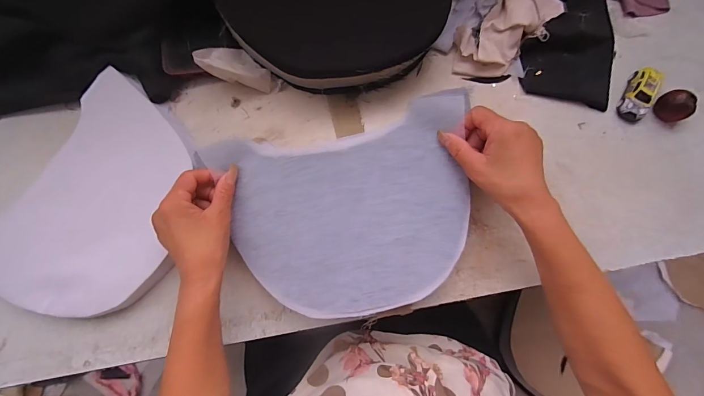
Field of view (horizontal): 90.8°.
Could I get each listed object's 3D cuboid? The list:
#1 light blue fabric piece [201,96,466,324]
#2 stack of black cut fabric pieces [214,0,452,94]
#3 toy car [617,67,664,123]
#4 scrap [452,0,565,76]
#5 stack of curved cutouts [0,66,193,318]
[{"bbox_3d":[0.003,0.014,0.359,0.257,0.015,0.198,-14,81,-1],"label":"light blue fabric piece"},{"bbox_3d":[-0.007,-0.227,0.414,0.283,0.074,0.185,-14,81,-1],"label":"stack of black cut fabric pieces"},{"bbox_3d":[0.342,-0.122,0.409,0.032,0.026,0.063,26,82,6],"label":"toy car"},{"bbox_3d":[0.187,-0.209,0.424,0.072,0.032,0.143,44,84,9],"label":"scrap"},{"bbox_3d":[-0.296,0.018,0.403,0.204,0.028,0.272,39,84,7],"label":"stack of curved cutouts"}]

